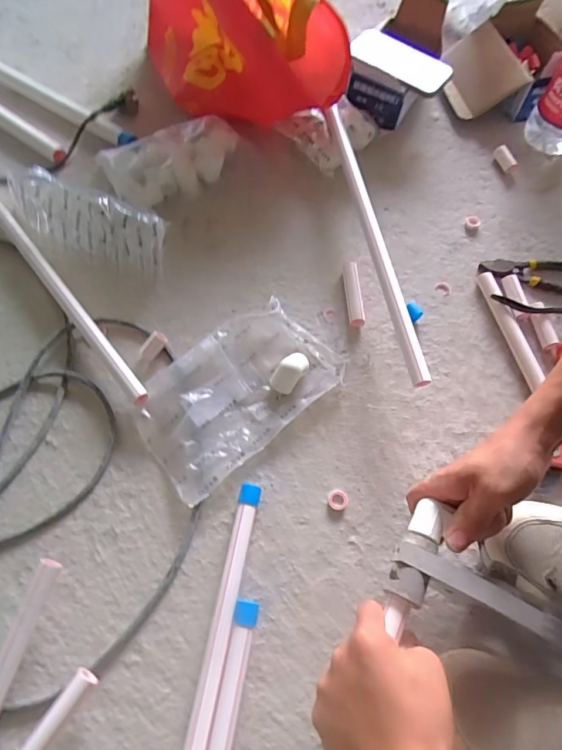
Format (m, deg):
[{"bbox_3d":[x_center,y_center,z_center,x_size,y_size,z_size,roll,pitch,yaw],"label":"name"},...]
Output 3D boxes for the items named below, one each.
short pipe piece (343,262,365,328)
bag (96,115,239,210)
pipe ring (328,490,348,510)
[{"bbox_3d":[0.099,-0.108,0.597,0.022,0.017,0.097,-2,66,-3],"label":"short pipe piece"},{"bbox_3d":[-0.165,-0.324,0.671,0.207,0.049,0.110,-13,67,-8],"label":"bag"},{"bbox_3d":[0.064,0.140,0.493,0.022,0.004,0.023,1,66,-2],"label":"pipe ring"}]

